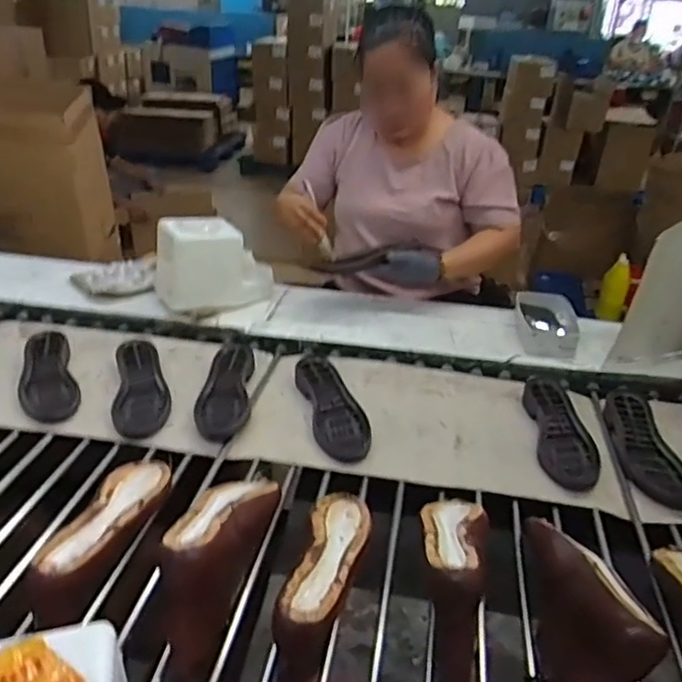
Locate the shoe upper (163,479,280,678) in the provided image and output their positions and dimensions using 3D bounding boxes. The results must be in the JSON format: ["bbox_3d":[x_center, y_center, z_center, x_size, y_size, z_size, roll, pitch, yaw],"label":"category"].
[{"bbox_3d":[-0.156,0.253,0.762,0.086,0.124,0.280,9,30,10],"label":"shoe upper"}]

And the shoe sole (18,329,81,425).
[{"bbox_3d":[-0.544,0.057,1.133,0.093,0.015,0.286,-12,32,-25],"label":"shoe sole"}]

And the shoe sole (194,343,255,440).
[{"bbox_3d":[-0.206,0.085,1.101,0.096,0.041,0.241,2,29,-2],"label":"shoe sole"}]

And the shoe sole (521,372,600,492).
[{"bbox_3d":[0.383,0.150,1.063,0.099,0.039,0.286,5,29,2],"label":"shoe sole"}]

